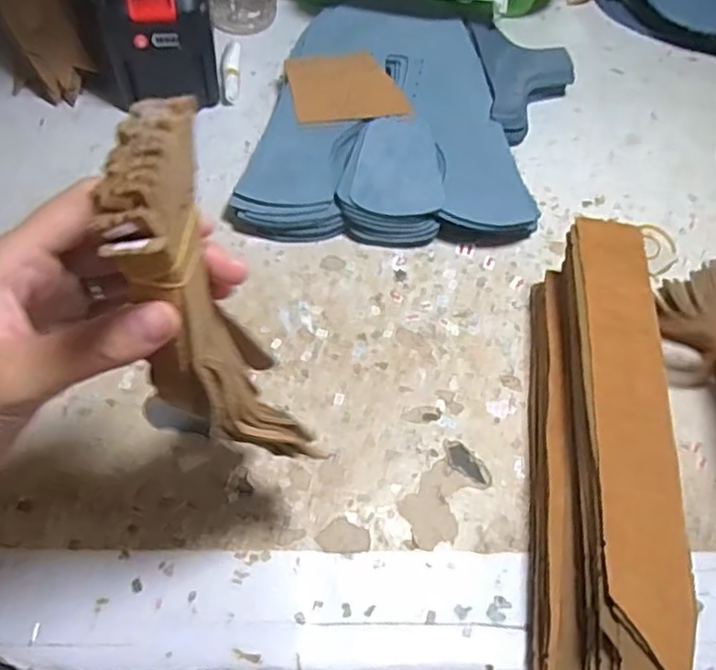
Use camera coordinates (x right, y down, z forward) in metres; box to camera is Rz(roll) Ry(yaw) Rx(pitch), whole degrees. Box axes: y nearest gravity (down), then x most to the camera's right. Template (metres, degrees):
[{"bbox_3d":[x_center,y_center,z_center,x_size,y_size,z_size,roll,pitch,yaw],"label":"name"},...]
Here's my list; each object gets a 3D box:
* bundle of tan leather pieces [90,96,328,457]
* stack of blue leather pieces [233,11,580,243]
[{"bbox_3d":[-0.052,0.003,0.255,0.031,0.173,0.058,27,61,29],"label":"bundle of tan leather pieces"},{"bbox_3d":[0.041,-0.160,0.520,0.207,0.026,0.245,15,60,4],"label":"stack of blue leather pieces"}]

